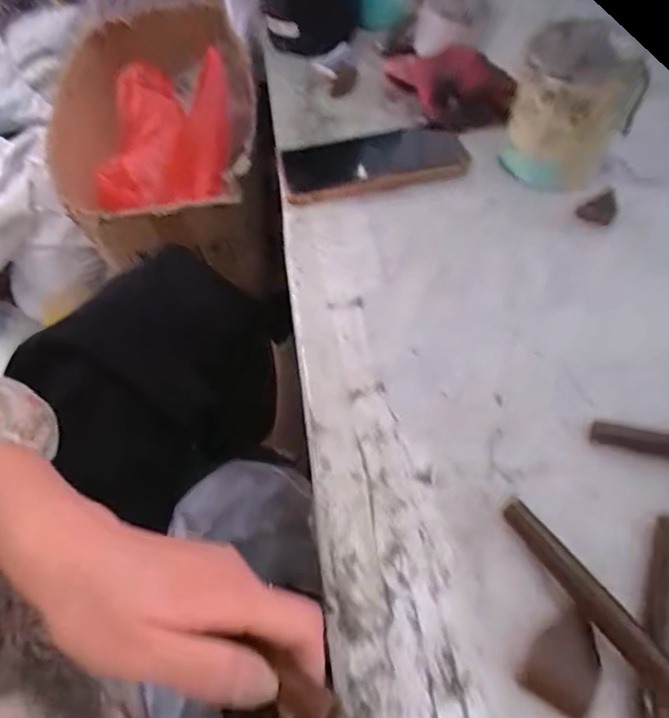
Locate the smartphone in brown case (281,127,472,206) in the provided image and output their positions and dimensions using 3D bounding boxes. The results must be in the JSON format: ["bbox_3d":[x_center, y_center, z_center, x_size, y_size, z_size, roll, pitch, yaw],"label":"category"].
[{"bbox_3d":[0.035,-0.175,0.442,0.157,0.014,0.074,-9,53,-1],"label":"smartphone in brown case"}]

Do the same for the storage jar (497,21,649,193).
[{"bbox_3d":[0.185,-0.191,0.390,0.080,0.092,0.096,19,58,18],"label":"storage jar"}]

